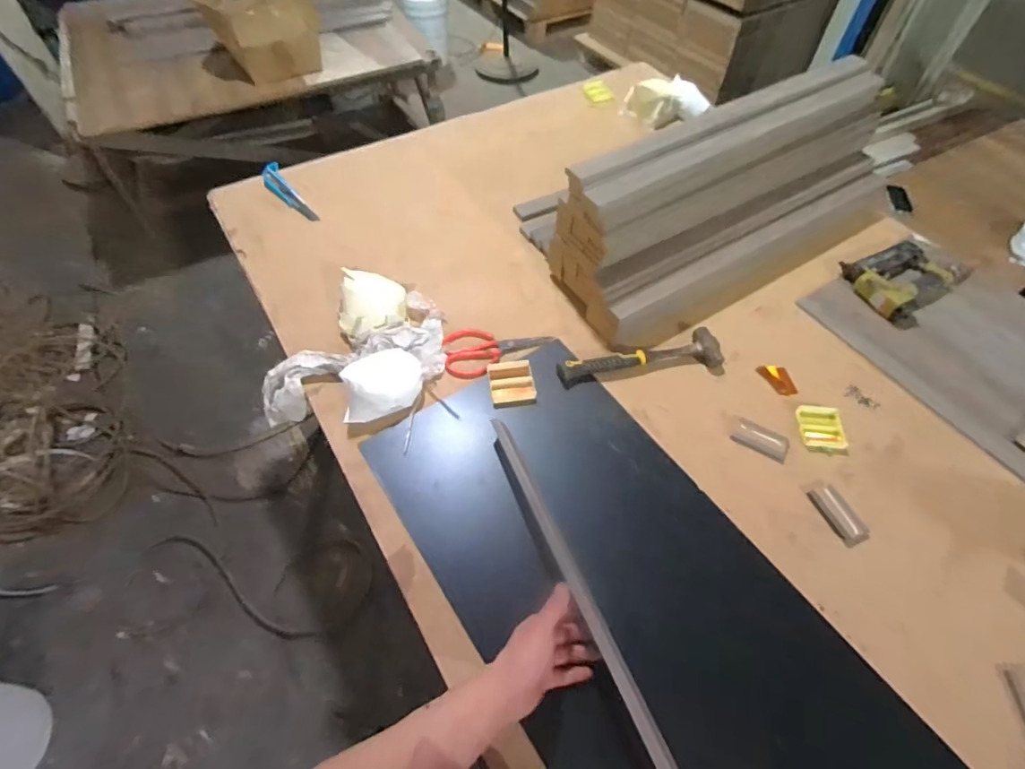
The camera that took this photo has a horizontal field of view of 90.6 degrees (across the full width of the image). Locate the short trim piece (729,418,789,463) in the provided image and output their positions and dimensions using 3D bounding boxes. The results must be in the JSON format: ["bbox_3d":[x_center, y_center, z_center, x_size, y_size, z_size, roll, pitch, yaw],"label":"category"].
[{"bbox_3d":[0.377,0.081,0.767,0.080,0.014,0.048,25,59,15],"label":"short trim piece"}]

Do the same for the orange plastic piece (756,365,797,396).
[{"bbox_3d":[0.444,-0.010,0.845,0.043,0.007,0.064,-24,59,-16],"label":"orange plastic piece"}]

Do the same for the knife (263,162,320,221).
[{"bbox_3d":[-0.473,-0.404,1.066,0.052,0.021,0.178,-38,80,-26],"label":"knife"}]

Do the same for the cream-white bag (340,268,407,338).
[{"bbox_3d":[-0.240,-0.127,0.867,0.114,0.085,0.099,-3,55,-3],"label":"cream-white bag"}]

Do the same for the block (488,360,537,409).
[{"bbox_3d":[-0.001,-0.002,0.821,0.069,0.017,0.076,-8,56,-6],"label":"block"}]

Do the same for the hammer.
[{"bbox_3d":[0.213,-0.032,0.828,0.273,0.031,0.078,-13,57,-10],"label":"hammer"}]

